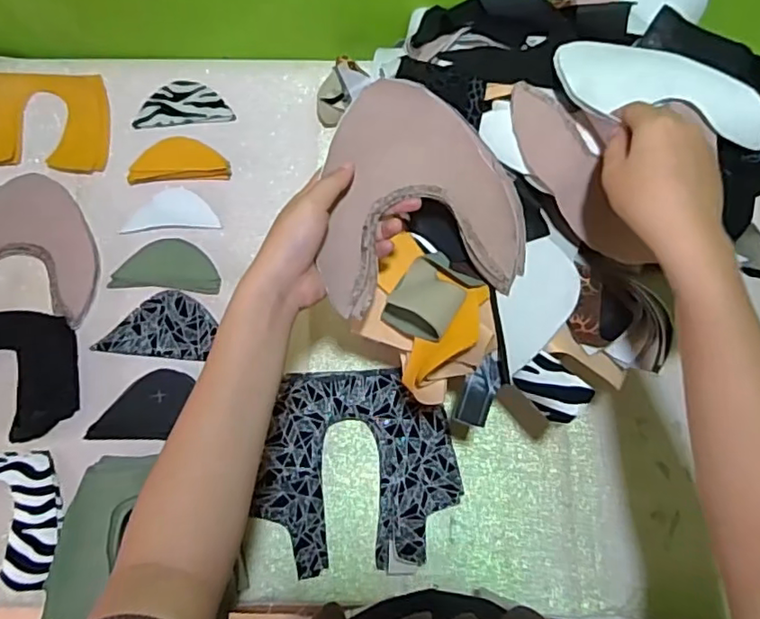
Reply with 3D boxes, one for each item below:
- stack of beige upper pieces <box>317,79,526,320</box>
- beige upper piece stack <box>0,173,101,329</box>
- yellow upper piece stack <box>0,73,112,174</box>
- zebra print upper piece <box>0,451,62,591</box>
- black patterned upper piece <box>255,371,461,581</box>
[{"bbox_3d":[0.031,-0.090,0.463,0.155,0.018,0.170,-4,96,-5],"label":"stack of beige upper pieces"},{"bbox_3d":[-0.392,-0.071,0.648,0.170,0.015,0.161,1,74,0],"label":"beige upper piece stack"},{"bbox_3d":[-0.387,-0.219,0.689,0.147,0.012,0.122,3,74,1],"label":"yellow upper piece stack"},{"bbox_3d":[-0.386,0.204,0.577,0.149,0.012,0.126,-3,74,-1],"label":"zebra print upper piece"},{"bbox_3d":[-0.022,0.148,0.568,0.189,0.043,0.182,-2,74,-1],"label":"black patterned upper piece"}]

